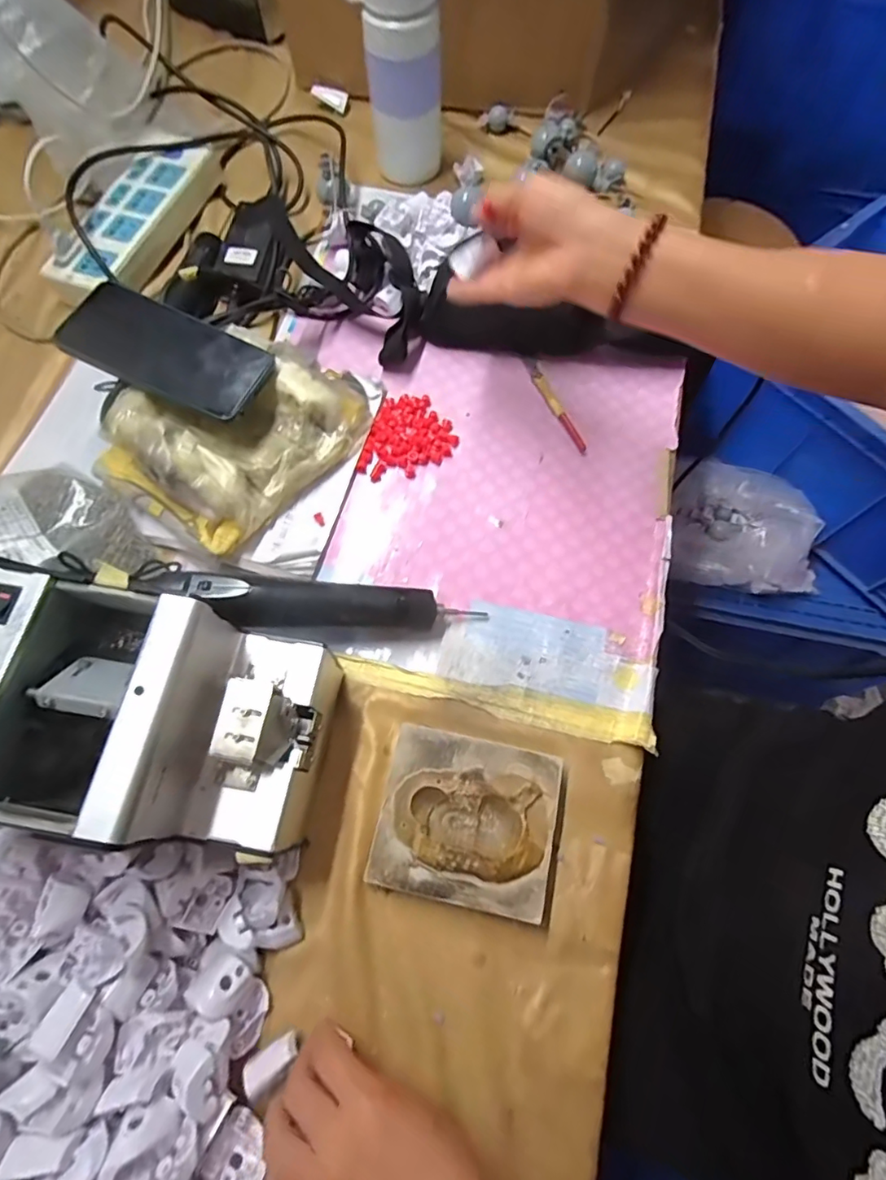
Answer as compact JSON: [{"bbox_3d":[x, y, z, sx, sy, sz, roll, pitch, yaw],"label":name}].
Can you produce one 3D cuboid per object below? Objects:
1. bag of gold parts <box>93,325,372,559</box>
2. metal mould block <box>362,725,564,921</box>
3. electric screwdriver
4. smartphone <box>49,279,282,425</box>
[{"bbox_3d":[-0.177,-0.142,0.473,0.162,0.068,0.215,40,74,14],"label":"bag of gold parts"},{"bbox_3d":[0.017,0.154,0.368,0.113,0.029,0.100,12,69,5],"label":"metal mould block"},{"bbox_3d":[-0.095,0.012,0.405,0.247,0.030,0.037,6,67,-10],"label":"electric screwdriver"},{"bbox_3d":[-0.238,-0.204,0.462,0.180,0.011,0.078,25,72,9],"label":"smartphone"}]

